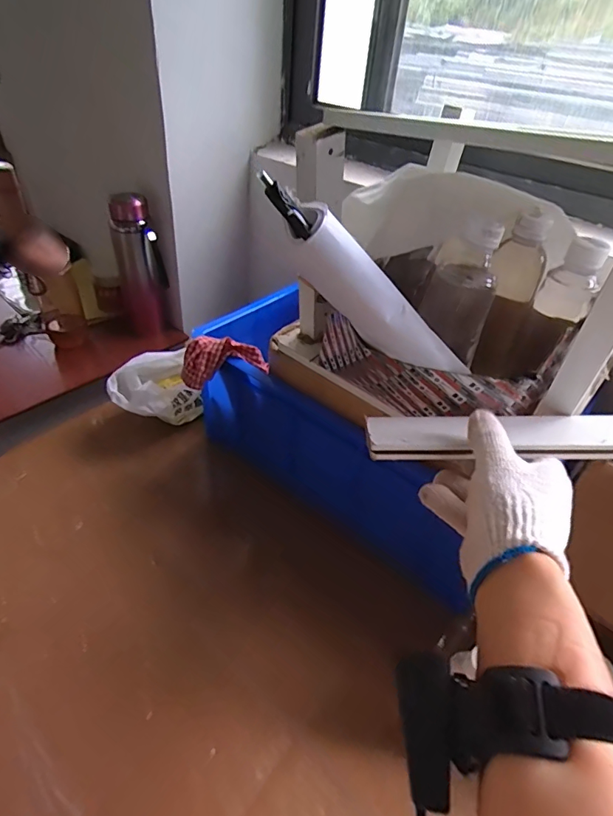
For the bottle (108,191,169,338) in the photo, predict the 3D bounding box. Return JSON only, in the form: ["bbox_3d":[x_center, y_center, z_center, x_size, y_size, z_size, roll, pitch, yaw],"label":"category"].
[{"bbox_3d":[-0.321,-0.261,0.884,0.091,0.279,0.075,-11,43,-19],"label":"bottle"}]

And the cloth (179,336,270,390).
[{"bbox_3d":[-0.115,-0.070,0.644,0.121,0.054,0.051,-7,42,-16],"label":"cloth"}]

